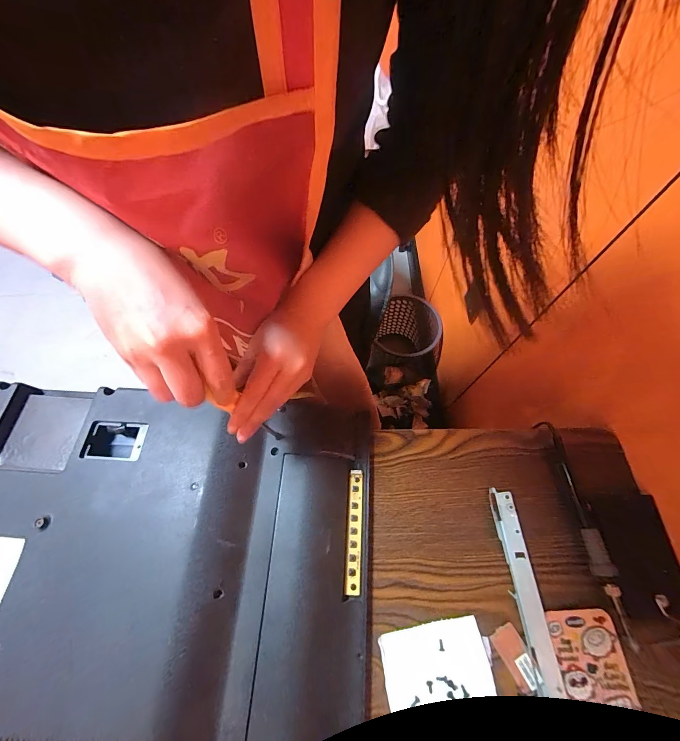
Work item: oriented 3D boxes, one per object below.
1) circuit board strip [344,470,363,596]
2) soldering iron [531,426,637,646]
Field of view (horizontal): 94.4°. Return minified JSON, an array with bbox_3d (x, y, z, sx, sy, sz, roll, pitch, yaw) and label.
[{"bbox_3d":[0.016,0.173,0.345,0.016,0.004,0.121,3,65,1],"label":"circuit board strip"},{"bbox_3d":[0.260,0.158,0.337,0.018,0.016,0.213,-5,65,-2],"label":"soldering iron"}]

